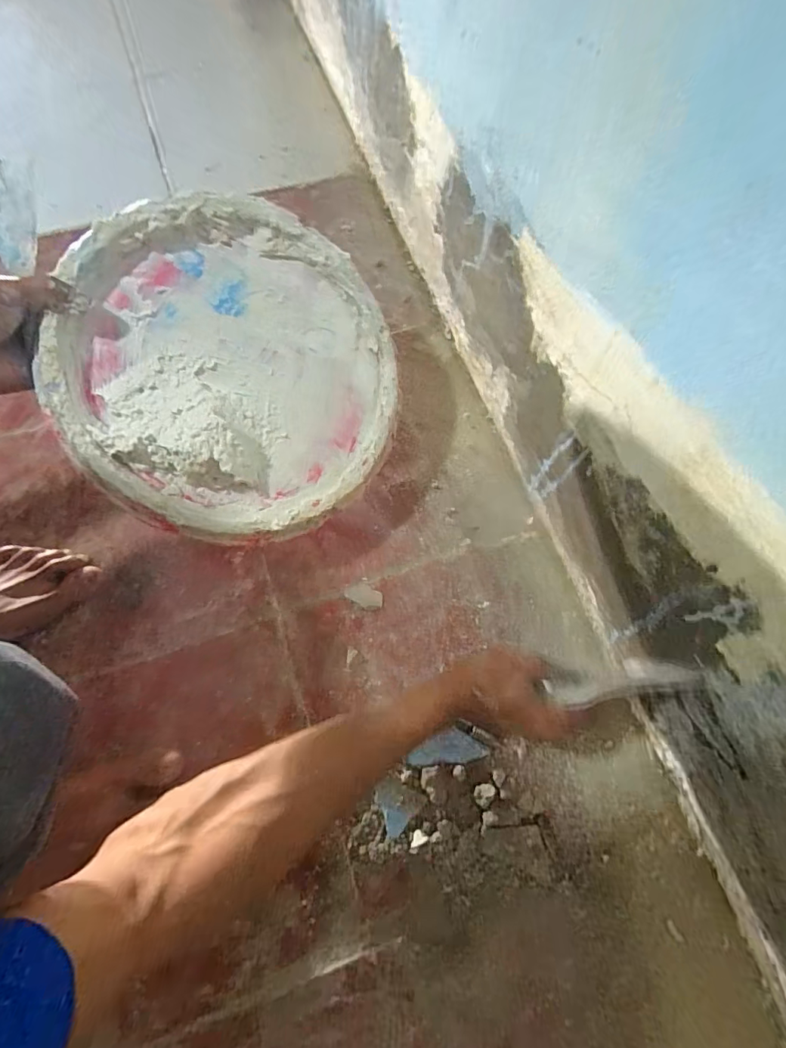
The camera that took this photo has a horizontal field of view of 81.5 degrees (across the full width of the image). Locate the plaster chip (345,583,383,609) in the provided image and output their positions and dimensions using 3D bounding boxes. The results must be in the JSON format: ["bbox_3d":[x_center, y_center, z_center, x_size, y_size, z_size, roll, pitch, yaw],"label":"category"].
[{"bbox_3d":[-0.031,0.077,0.493,0.042,0.004,0.022,27,72,7],"label":"plaster chip"}]

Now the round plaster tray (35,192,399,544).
[{"bbox_3d":[-0.139,-0.134,0.414,0.290,0.032,0.286,0,91,-21],"label":"round plaster tray"}]

